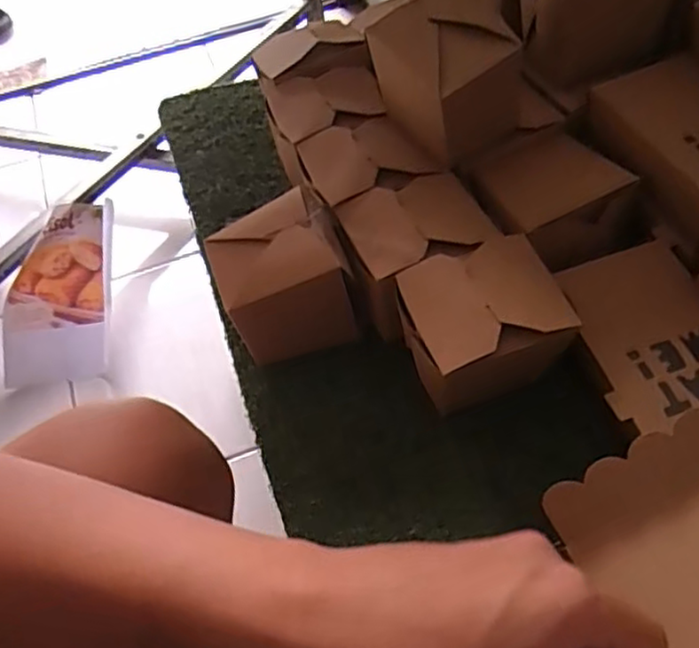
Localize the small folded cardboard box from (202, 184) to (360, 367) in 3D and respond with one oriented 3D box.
[{"bbox_3d":[-0.050,-0.030,0.491,0.085,0.086,0.081,-22,55,-10],"label":"small folded cardboard box"}]

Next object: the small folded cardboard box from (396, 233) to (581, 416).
[{"bbox_3d":[0.087,0.007,0.456,0.105,0.083,0.083,-19,54,-8],"label":"small folded cardboard box"}]

